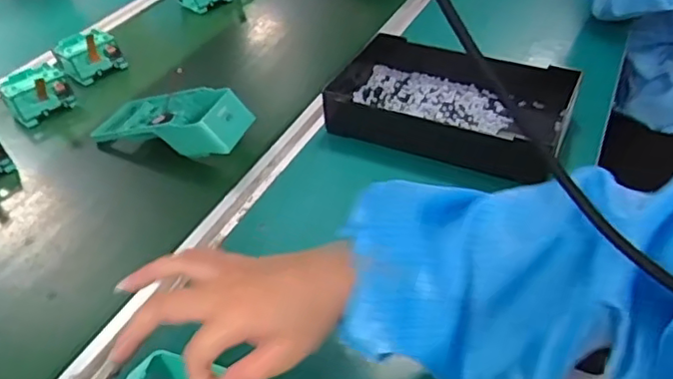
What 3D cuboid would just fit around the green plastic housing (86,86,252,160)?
[{"bbox_3d":[-0.195,-0.083,0.708,0.196,0.054,0.089,10,43,17],"label":"green plastic housing"}]

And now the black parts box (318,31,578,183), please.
[{"bbox_3d":[0.123,-0.099,0.689,0.273,0.053,0.160,14,44,21],"label":"black parts box"}]

